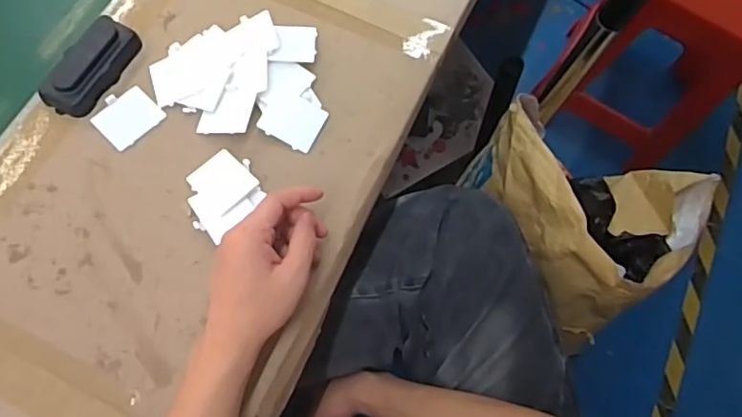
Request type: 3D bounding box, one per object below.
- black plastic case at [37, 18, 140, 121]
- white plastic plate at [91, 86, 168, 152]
[{"bbox_3d":[-0.275,-0.142,0.547,0.045,0.027,0.106,27,71,5],"label":"black plastic case"},{"bbox_3d":[-0.239,-0.090,0.544,0.051,0.005,0.057,43,73,10],"label":"white plastic plate"}]

